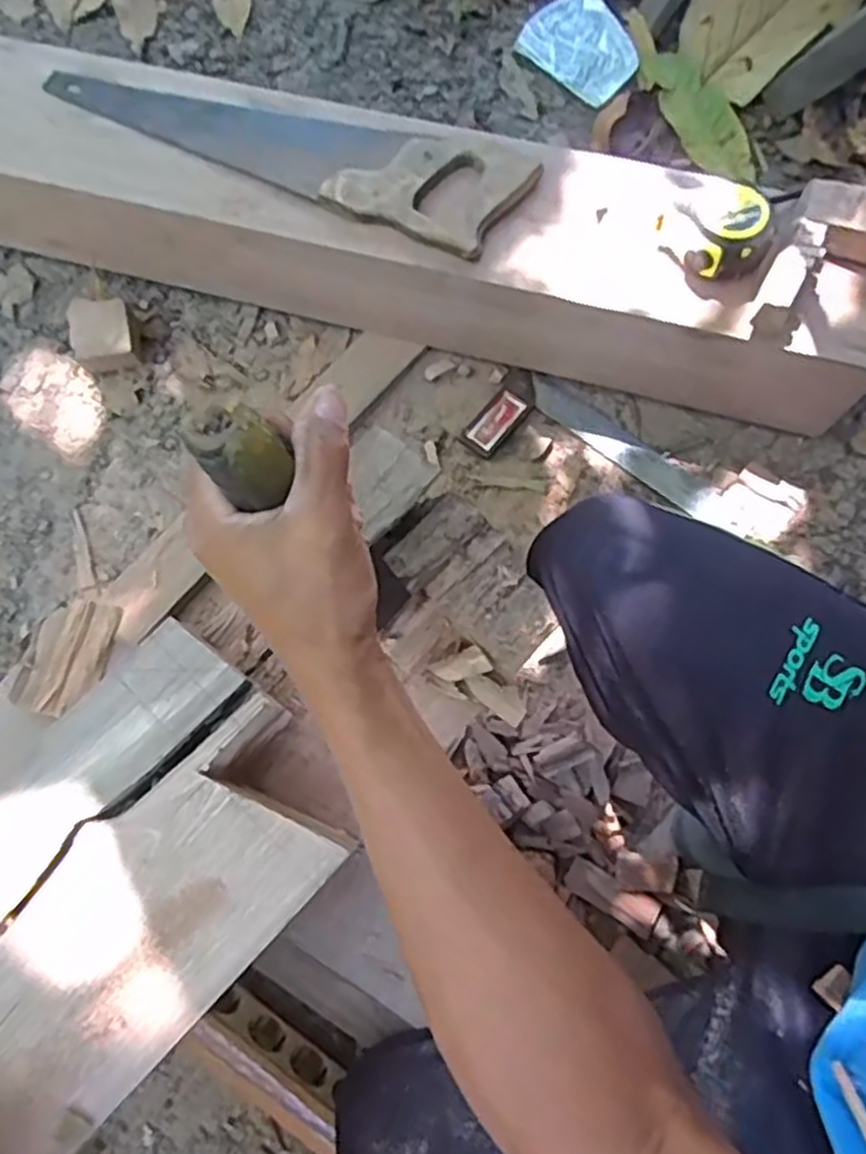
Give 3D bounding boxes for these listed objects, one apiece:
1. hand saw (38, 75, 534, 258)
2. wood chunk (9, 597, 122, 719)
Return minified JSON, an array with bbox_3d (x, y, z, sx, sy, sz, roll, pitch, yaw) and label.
[{"bbox_3d":[-0.150,-0.450,0.767,0.494,0.028,0.127,23,76,9],"label":"hand saw"},{"bbox_3d":[-0.286,0.062,0.594,0.061,0.014,0.091,10,74,5],"label":"wood chunk"}]

